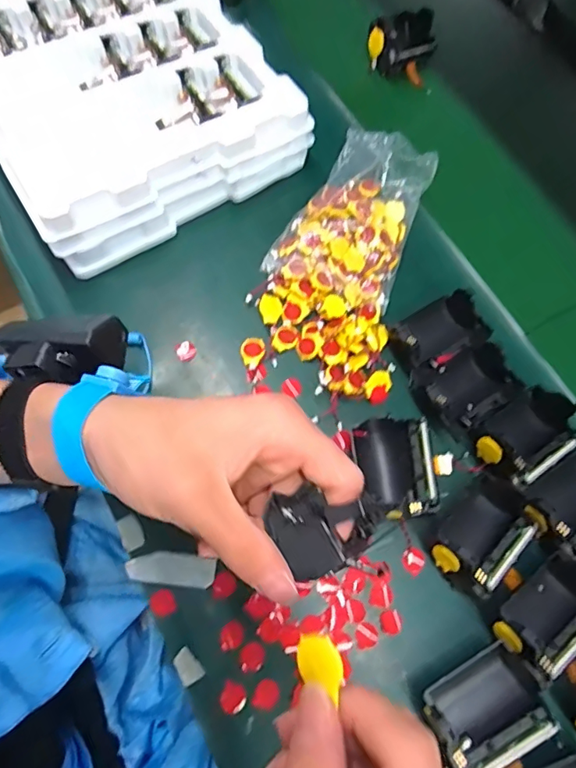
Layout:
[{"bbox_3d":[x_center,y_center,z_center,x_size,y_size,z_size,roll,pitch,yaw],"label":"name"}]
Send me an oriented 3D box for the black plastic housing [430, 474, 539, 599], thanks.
[{"bbox_3d":[0.136,0.103,0.338,0.075,0.046,0.054,-41,78,-13],"label":"black plastic housing"}]

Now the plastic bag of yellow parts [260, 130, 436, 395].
[{"bbox_3d":[0.054,-0.112,0.418,0.125,0.039,0.232,24,74,5],"label":"plastic bag of yellow parts"}]

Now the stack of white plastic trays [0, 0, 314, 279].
[{"bbox_3d":[-0.195,-0.325,0.479,0.253,0.079,0.421,-31,73,-14],"label":"stack of white plastic trays"}]

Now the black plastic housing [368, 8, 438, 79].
[{"bbox_3d":[0.123,-0.366,0.526,0.072,0.045,0.046,-19,74,-8],"label":"black plastic housing"}]

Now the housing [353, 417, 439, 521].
[{"bbox_3d":[0.080,0.058,0.358,0.050,0.035,0.076,-4,69,-5],"label":"housing"}]

